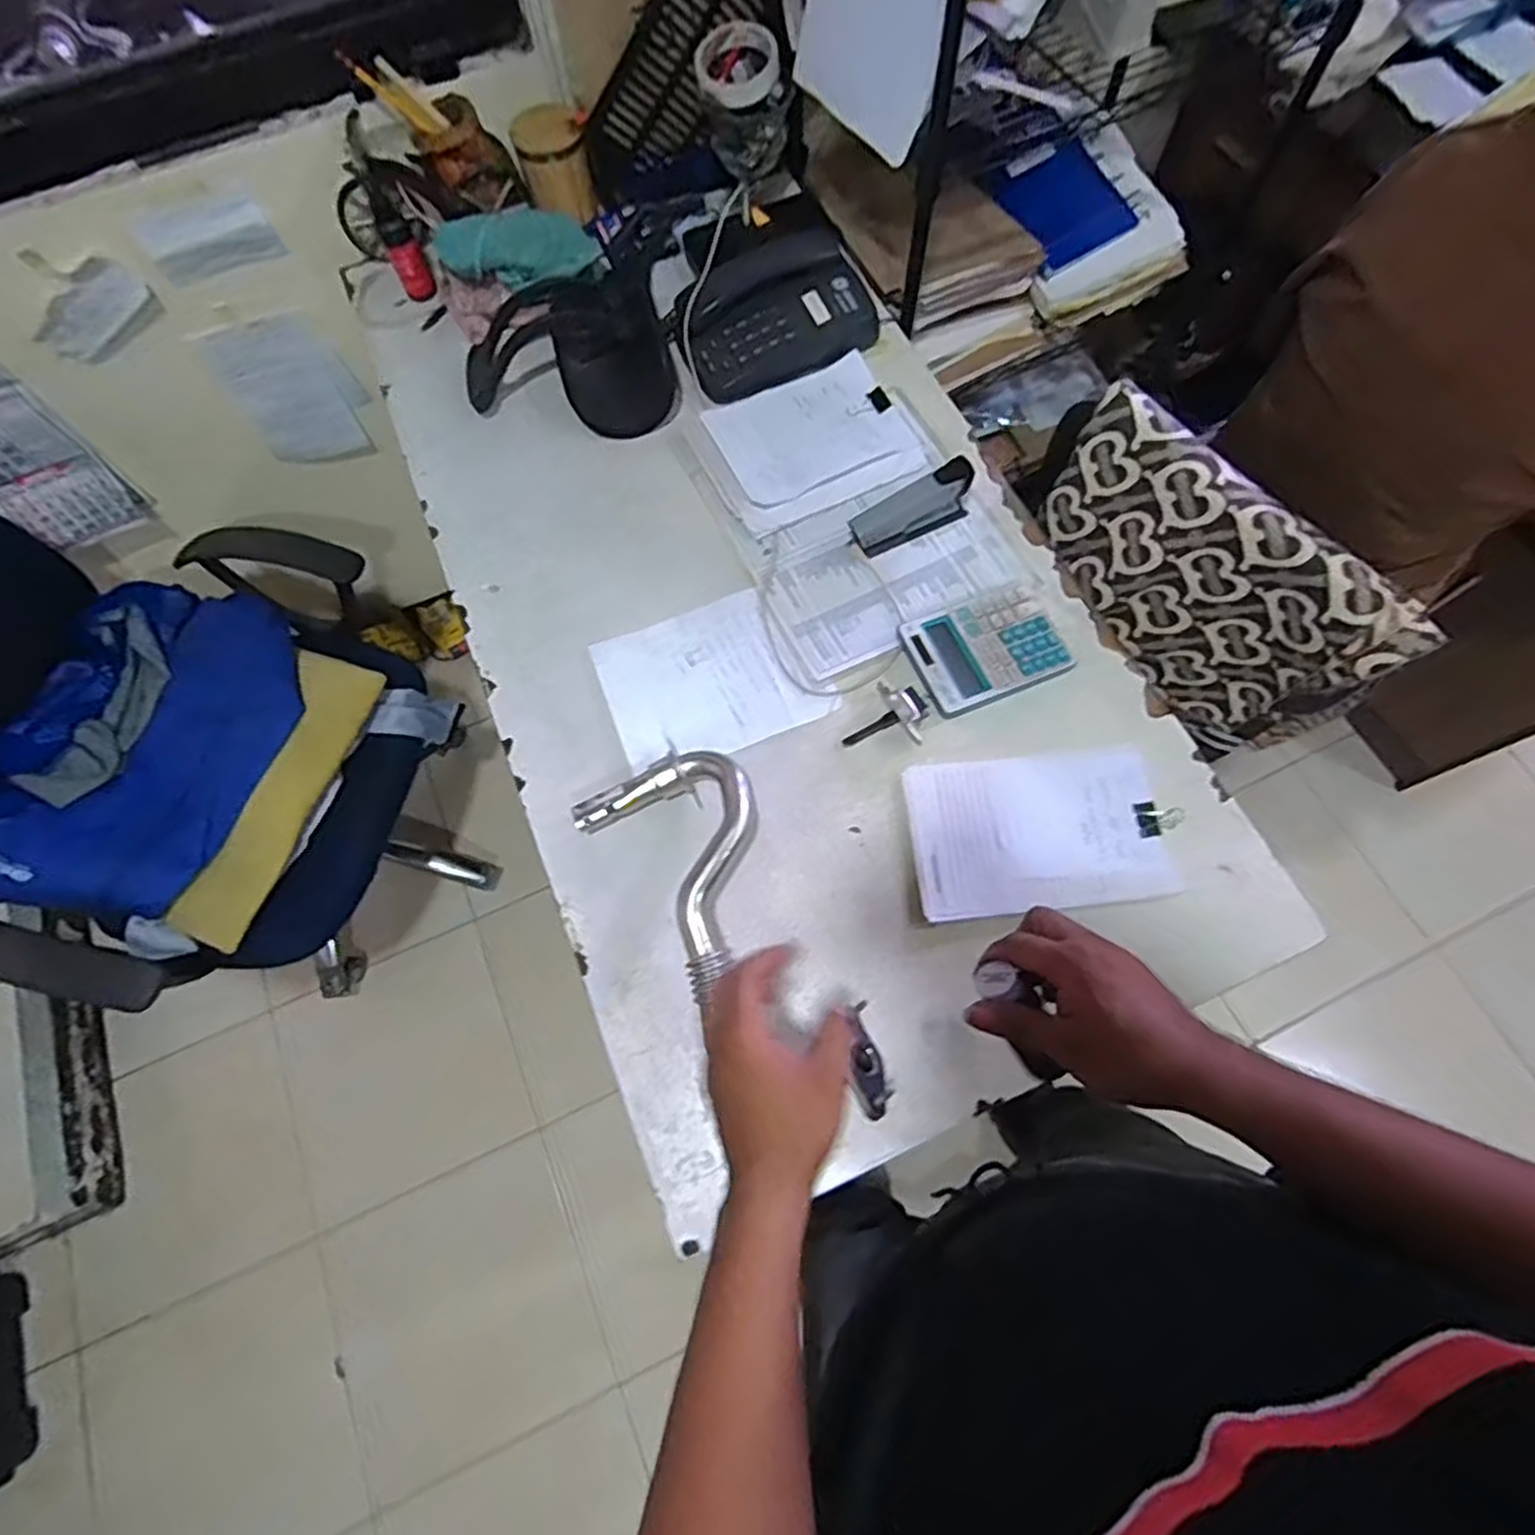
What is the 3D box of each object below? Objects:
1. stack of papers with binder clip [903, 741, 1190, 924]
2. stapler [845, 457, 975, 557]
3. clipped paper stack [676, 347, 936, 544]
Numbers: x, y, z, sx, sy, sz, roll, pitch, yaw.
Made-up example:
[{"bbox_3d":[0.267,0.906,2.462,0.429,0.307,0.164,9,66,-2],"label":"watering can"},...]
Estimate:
[{"bbox_3d":[0.242,0.057,0.670,0.220,0.017,0.138,-6,70,-1],"label":"stack of papers with binder clip"},{"bbox_3d":[0.146,-0.266,0.763,0.121,0.069,0.034,-24,71,-7],"label":"stapler"},{"bbox_3d":[0.048,-0.361,0.827,0.229,0.027,0.158,-25,71,-8],"label":"clipped paper stack"}]

